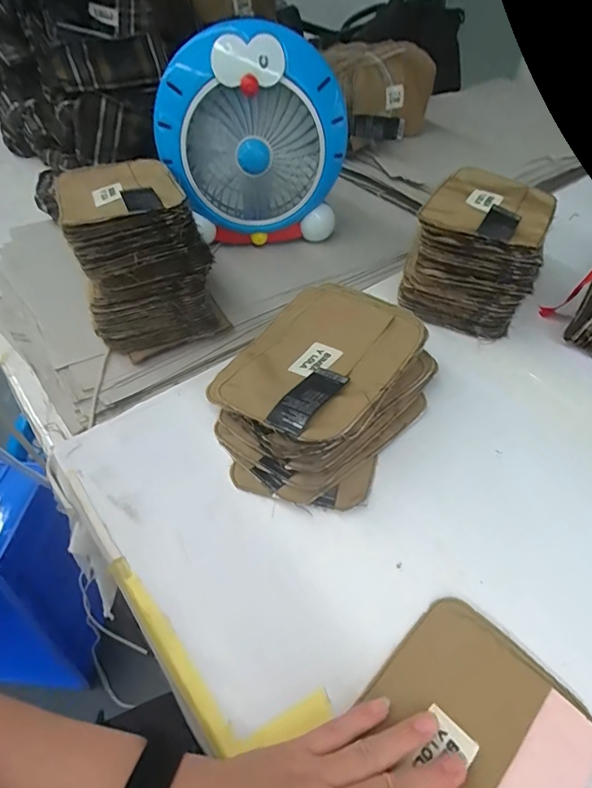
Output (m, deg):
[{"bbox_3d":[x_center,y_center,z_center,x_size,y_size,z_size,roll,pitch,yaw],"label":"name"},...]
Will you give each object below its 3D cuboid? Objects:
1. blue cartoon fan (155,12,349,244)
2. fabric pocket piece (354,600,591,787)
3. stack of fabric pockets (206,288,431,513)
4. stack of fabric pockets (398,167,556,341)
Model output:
[{"bbox_3d":[-0.059,-0.335,0.640,0.247,0.240,0.097,-8,50,-10],"label":"blue cartoon fan"},{"bbox_3d":[0.097,0.237,0.291,0.129,0.012,0.189,35,57,25],"label":"fabric pocket piece"},{"bbox_3d":[0.028,-0.010,0.466,0.170,0.066,0.229,25,53,18],"label":"stack of fabric pockets"},{"bbox_3d":[0.221,-0.180,0.583,0.138,0.124,0.202,20,52,14],"label":"stack of fabric pockets"}]

